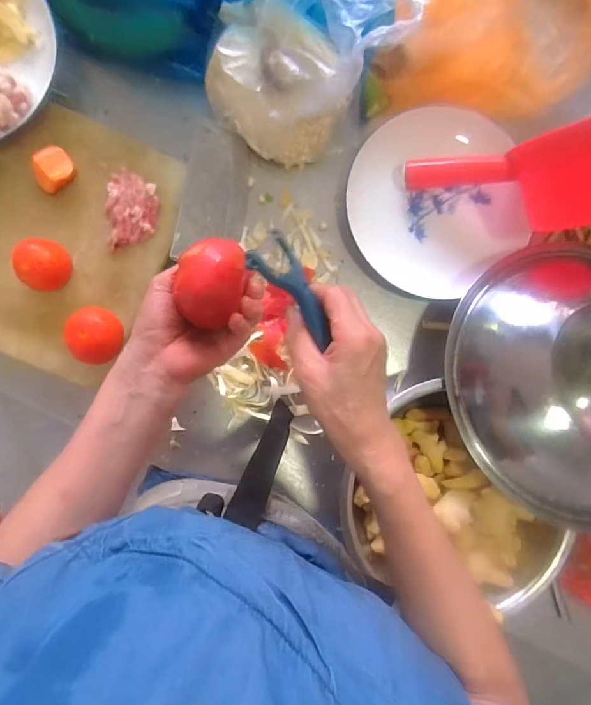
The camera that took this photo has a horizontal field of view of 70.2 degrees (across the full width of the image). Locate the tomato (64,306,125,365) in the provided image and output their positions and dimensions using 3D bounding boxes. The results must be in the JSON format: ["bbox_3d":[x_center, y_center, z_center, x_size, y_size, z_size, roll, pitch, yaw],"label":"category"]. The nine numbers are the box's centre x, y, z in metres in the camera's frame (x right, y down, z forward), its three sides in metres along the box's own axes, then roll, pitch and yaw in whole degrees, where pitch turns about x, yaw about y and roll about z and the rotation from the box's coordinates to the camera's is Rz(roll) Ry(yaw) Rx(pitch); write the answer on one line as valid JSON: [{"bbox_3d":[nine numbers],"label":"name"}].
[{"bbox_3d":[-0.225,-0.020,0.483,0.052,0.051,0.062,-28,92,-4],"label":"tomato"}]

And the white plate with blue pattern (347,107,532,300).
[{"bbox_3d":[0.182,-0.195,0.542,0.212,0.041,0.226,0,90,-5],"label":"white plate with blue pattern"}]

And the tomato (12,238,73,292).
[{"bbox_3d":[-0.285,-0.099,0.481,0.055,0.048,0.054,0,90,-5],"label":"tomato"}]

